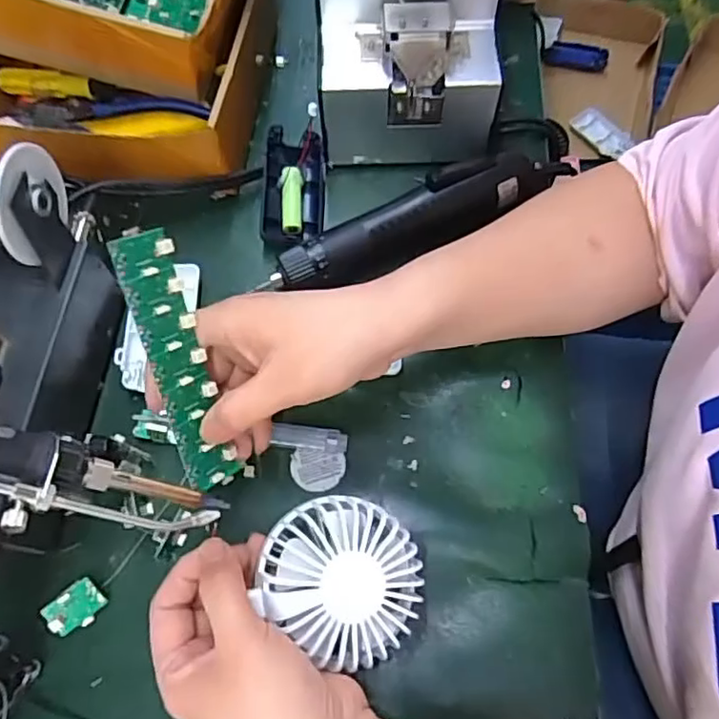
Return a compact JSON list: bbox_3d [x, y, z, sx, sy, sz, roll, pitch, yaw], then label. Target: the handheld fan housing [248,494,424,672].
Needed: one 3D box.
[{"bbox_3d":[-0.007,0.110,0.314,0.083,0.022,0.076,-1,66,2],"label":"handheld fan housing"}]

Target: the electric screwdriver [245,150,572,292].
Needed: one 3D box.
[{"bbox_3d":[0.048,-0.103,0.428,0.230,0.034,0.039,-26,68,-9],"label":"electric screwdriver"}]

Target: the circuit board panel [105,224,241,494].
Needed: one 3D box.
[{"bbox_3d":[-0.092,0.003,0.314,0.028,0.139,0.004,-27,23,-35],"label":"circuit board panel"}]

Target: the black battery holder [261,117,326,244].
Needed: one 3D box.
[{"bbox_3d":[-0.049,-0.128,0.452,0.042,0.026,0.092,0,66,2],"label":"black battery holder"}]

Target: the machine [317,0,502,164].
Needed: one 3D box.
[{"bbox_3d":[0.033,-0.252,0.440,0.120,0.148,0.171,-2,66,1],"label":"machine"}]

